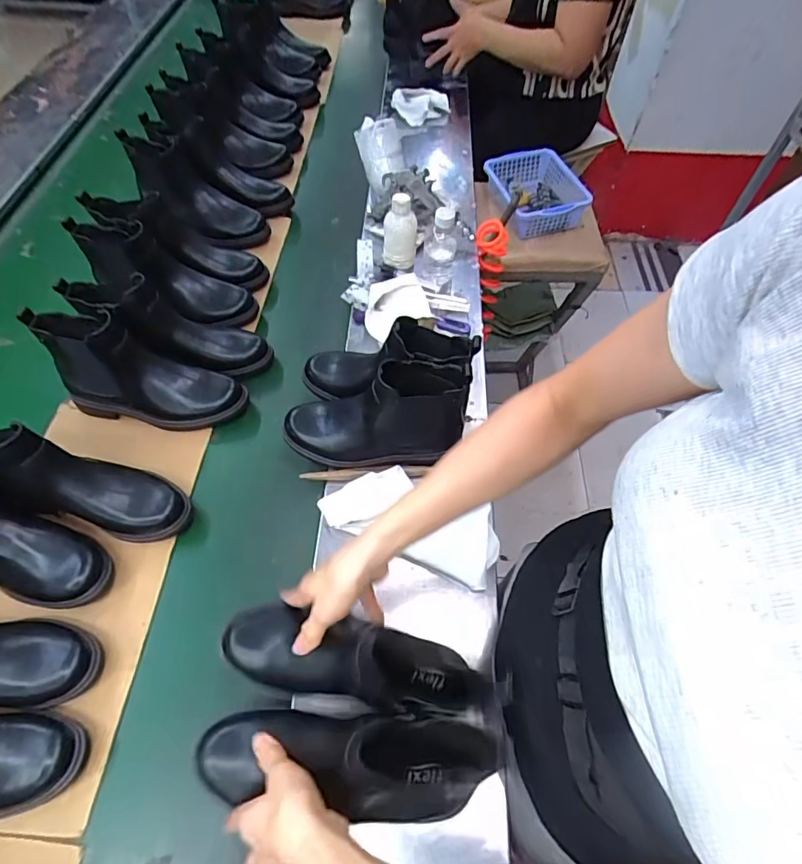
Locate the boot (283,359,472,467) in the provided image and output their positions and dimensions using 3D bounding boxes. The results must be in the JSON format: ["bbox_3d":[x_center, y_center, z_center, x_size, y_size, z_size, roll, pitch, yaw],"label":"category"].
[{"bbox_3d":[-0.039,-0.023,0.634,0.237,0.142,0.087,3,58,0],"label":"boot"}]

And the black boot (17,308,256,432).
[{"bbox_3d":[-0.378,-0.081,0.713,0.266,0.168,0.092,7,58,3],"label":"black boot"}]

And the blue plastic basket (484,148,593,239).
[{"bbox_3d":[0.297,-0.529,1.064,0.187,0.074,0.229,-6,58,-6],"label":"blue plastic basket"}]

